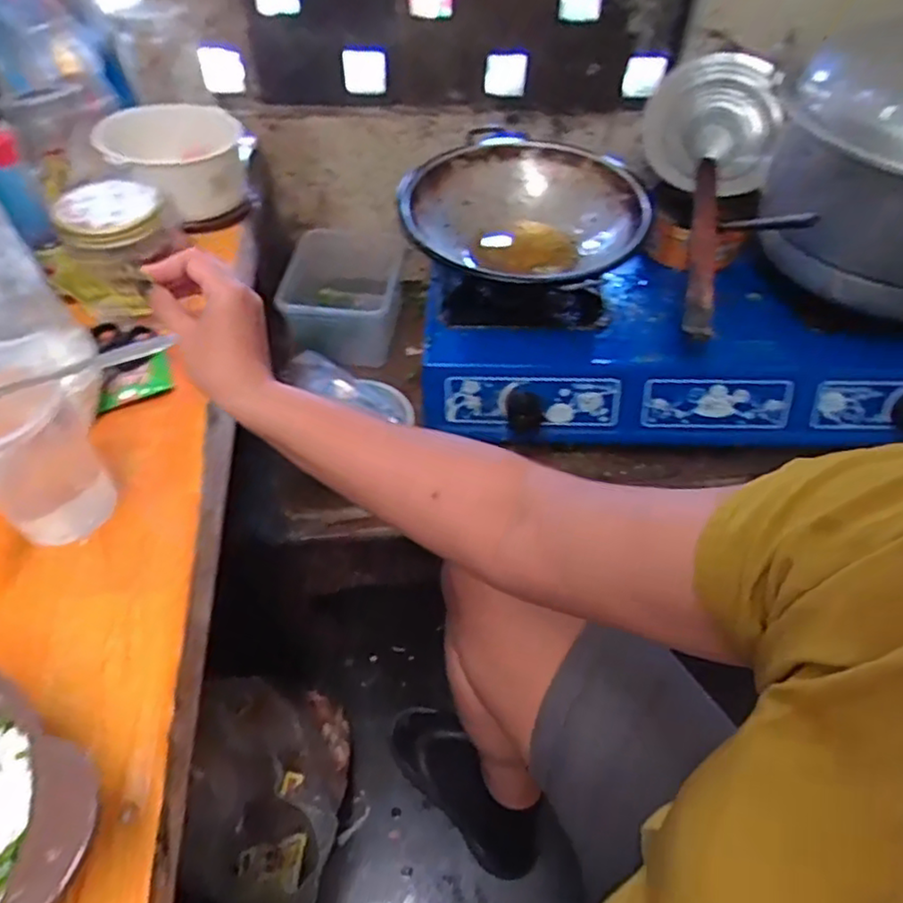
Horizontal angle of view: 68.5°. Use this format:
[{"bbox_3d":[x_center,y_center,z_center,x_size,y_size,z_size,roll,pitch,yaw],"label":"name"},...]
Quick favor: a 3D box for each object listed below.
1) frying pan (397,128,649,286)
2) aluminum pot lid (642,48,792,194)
[{"bbox_3d":[0.088,-0.292,0.860,0.310,0.088,0.323,16,51,14],"label":"frying pan"},{"bbox_3d":[0.364,-0.441,0.896,0.195,0.054,0.182,16,96,13],"label":"aluminum pot lid"}]

